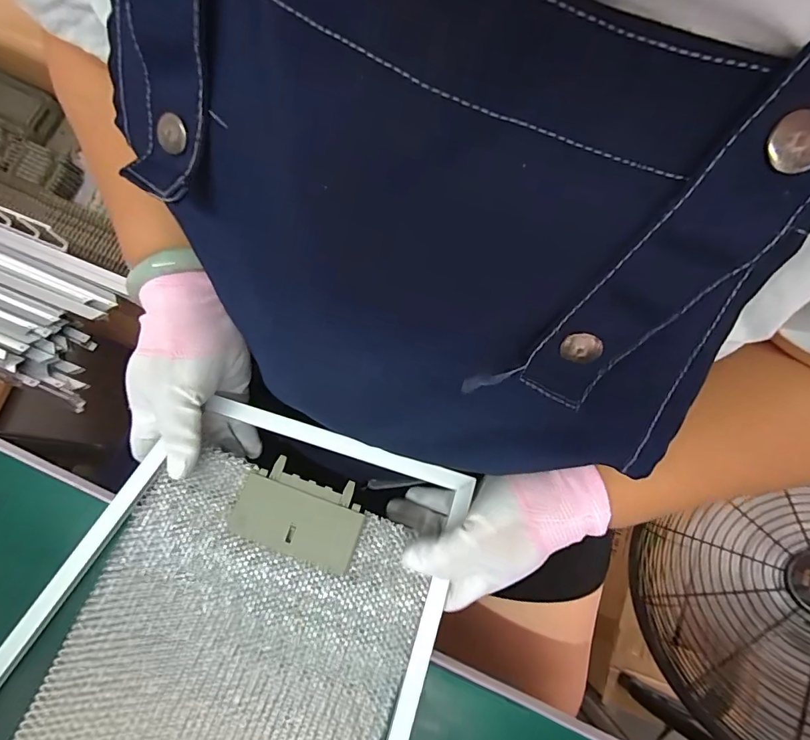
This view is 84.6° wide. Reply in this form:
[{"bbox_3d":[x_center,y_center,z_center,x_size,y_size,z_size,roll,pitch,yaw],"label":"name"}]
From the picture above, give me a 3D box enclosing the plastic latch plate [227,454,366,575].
[{"bbox_3d":[-0.072,0.097,0.304,0.085,0.007,0.055,19,77,5],"label":"plastic latch plate"}]

